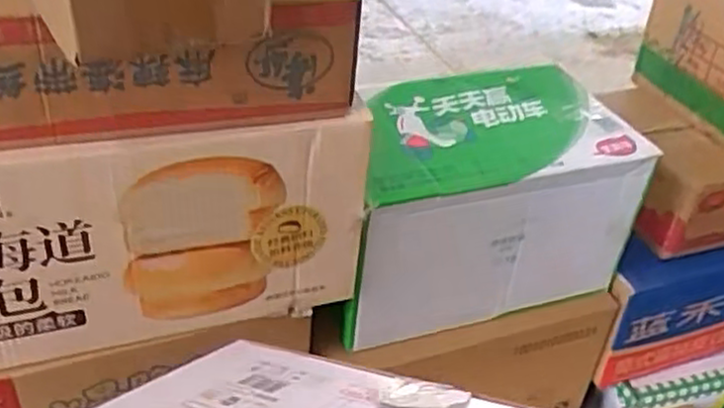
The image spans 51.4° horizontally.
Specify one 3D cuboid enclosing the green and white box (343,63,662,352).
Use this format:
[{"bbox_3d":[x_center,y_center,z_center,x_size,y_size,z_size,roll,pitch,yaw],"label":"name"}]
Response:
[{"bbox_3d":[0.115,-0.007,0.860,0.344,0.197,0.215,-13,40,-22],"label":"green and white box"}]

